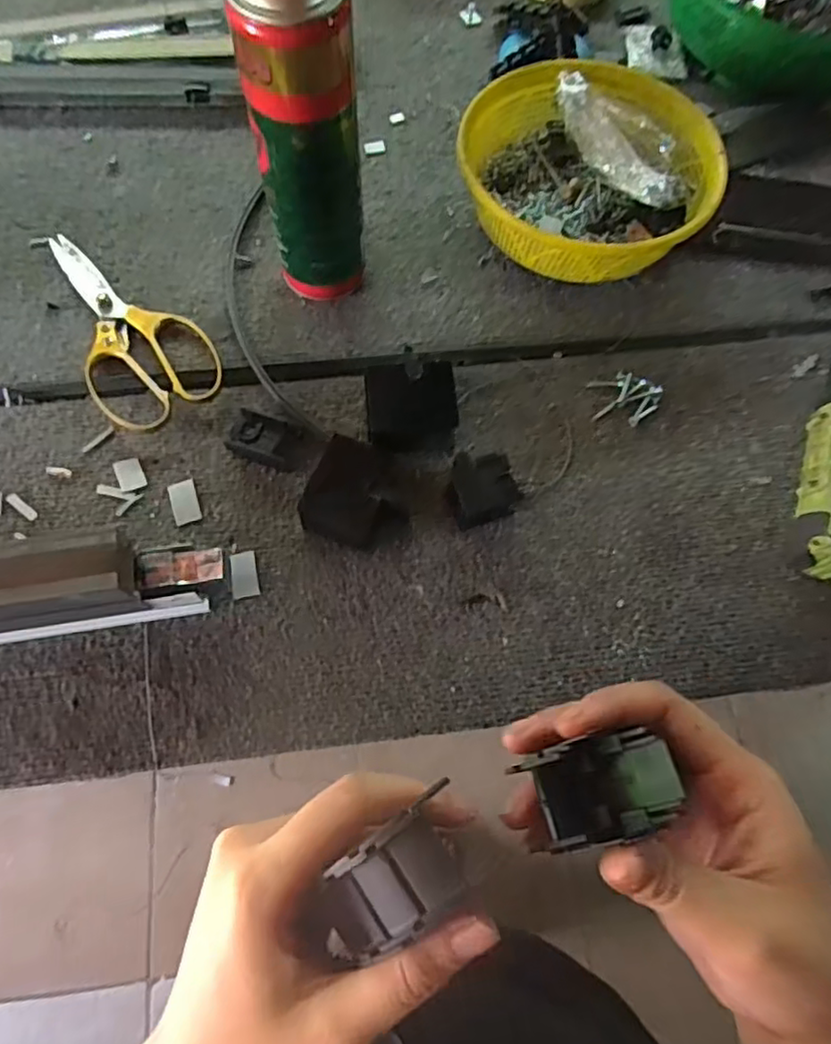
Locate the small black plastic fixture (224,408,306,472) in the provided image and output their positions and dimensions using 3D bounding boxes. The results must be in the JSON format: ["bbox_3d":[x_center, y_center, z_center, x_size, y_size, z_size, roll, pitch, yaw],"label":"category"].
[{"bbox_3d":[-0.103,-0.055,0.443,0.042,0.015,0.031,21,69,6],"label":"small black plastic fixture"}]

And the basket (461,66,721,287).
[{"bbox_3d":[0.129,-0.261,0.505,0.191,0.068,0.176,35,71,11],"label":"basket"}]

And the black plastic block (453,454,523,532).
[{"bbox_3d":[0.042,-0.021,0.433,0.042,0.034,0.042,-21,71,-10],"label":"black plastic block"}]

